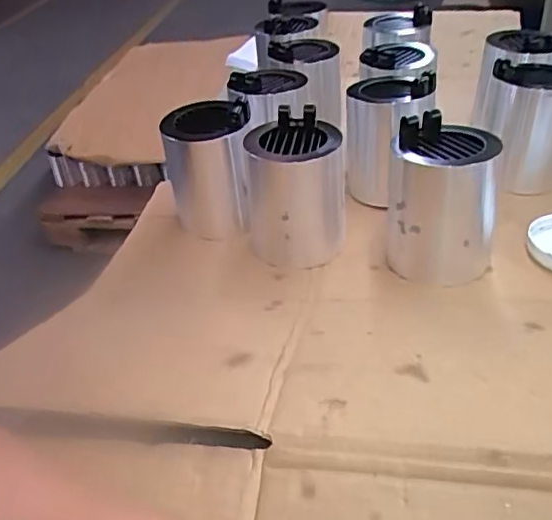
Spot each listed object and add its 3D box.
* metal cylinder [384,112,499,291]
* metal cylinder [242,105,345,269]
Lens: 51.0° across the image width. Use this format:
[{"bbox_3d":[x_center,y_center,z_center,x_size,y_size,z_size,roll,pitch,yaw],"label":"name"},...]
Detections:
[{"bbox_3d":[0.139,-0.051,0.489,0.083,0.114,0.087,4,38,12],"label":"metal cylinder"},{"bbox_3d":[0.014,-0.066,0.533,0.090,0.109,0.100,-6,37,0],"label":"metal cylinder"}]

